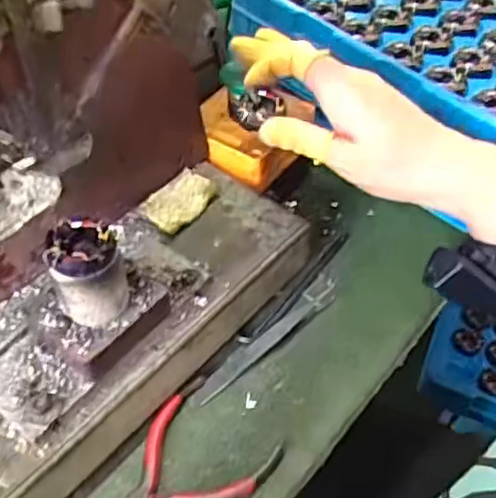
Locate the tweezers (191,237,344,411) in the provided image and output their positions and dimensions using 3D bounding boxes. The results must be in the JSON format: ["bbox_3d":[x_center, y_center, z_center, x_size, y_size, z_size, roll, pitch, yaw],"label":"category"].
[{"bbox_3d":[0.024,0.045,0.421,0.028,0.008,0.160,33,56,25],"label":"tweezers"}]

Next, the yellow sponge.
[{"bbox_3d":[-0.044,-0.033,0.416,0.032,0.006,0.049,33,56,25],"label":"yellow sponge"}]

